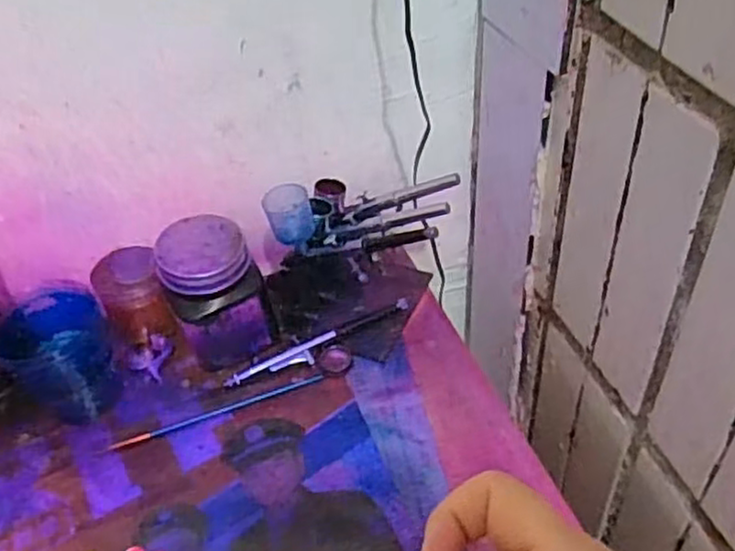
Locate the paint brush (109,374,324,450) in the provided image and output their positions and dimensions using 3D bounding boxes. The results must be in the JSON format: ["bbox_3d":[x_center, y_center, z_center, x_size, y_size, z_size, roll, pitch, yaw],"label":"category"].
[{"bbox_3d":[-0.105,0.096,0.519,0.152,0.004,0.007,-17,44,-13],"label":"paint brush"}]

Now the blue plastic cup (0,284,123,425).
[{"bbox_3d":[-0.218,0.057,0.520,0.070,0.077,0.064,-2,43,2],"label":"blue plastic cup"}]

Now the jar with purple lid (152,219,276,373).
[{"bbox_3d":[-0.108,0.015,0.535,0.069,0.097,0.073,-2,43,2],"label":"jar with purple lid"}]

